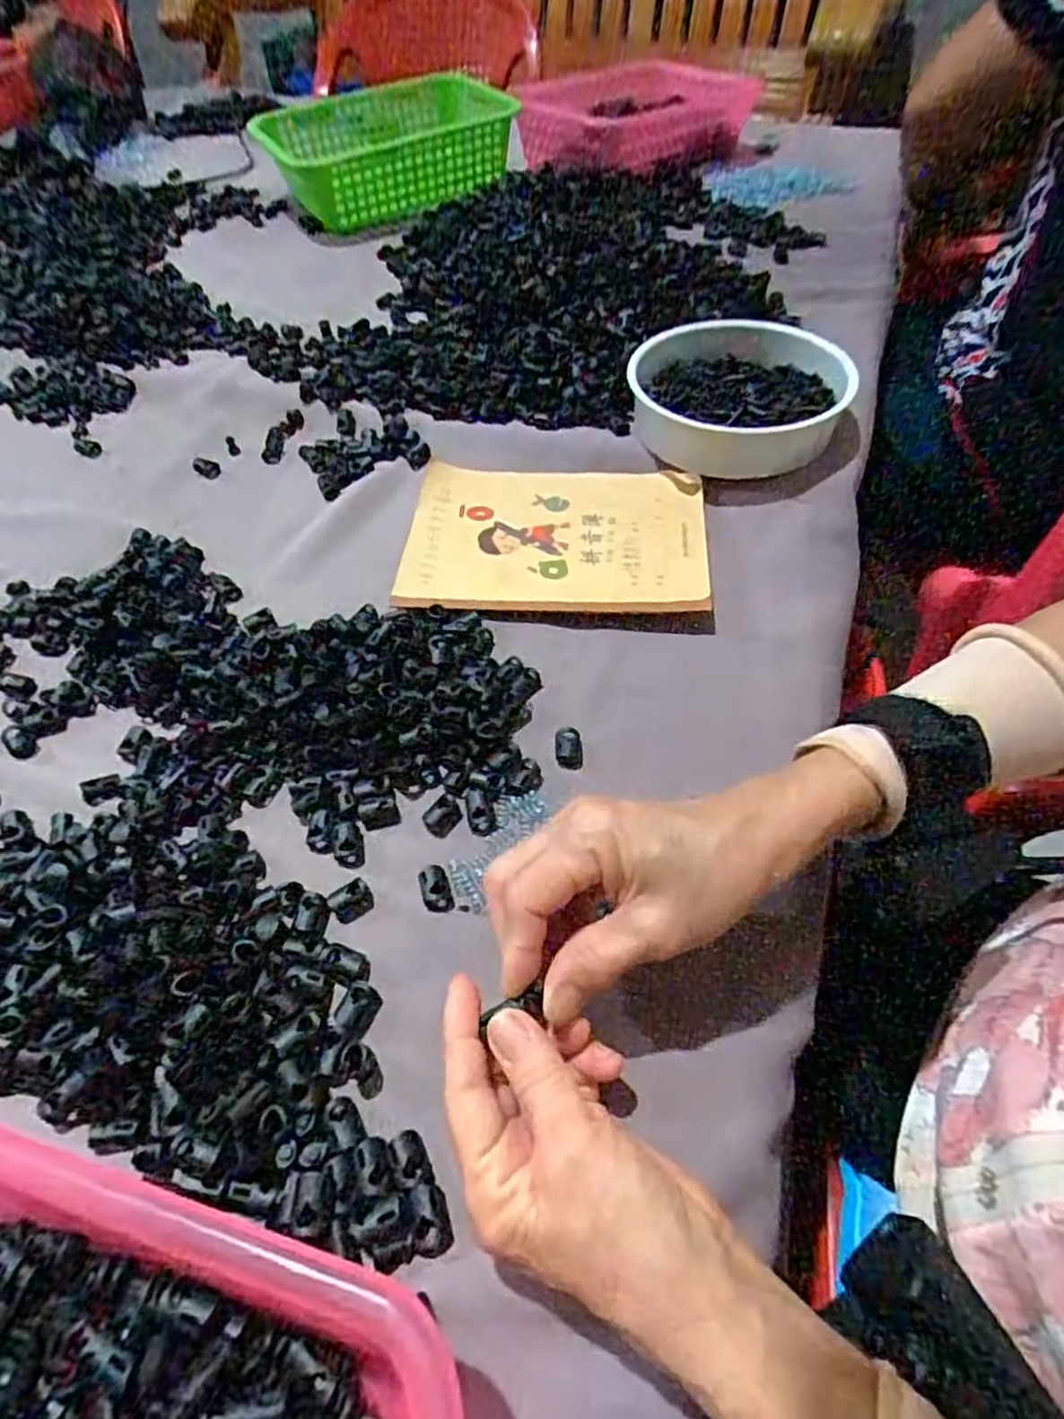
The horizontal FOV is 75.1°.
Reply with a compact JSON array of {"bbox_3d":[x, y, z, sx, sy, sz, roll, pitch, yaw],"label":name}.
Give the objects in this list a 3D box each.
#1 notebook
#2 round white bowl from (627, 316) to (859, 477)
[{"bbox_3d":[0.016,-0.122,0.480,0.202,0.008,0.144,1,56,4],"label":"notebook"},{"bbox_3d":[0.156,-0.236,0.525,0.169,0.047,0.164,-1,54,2],"label":"round white bowl"}]

